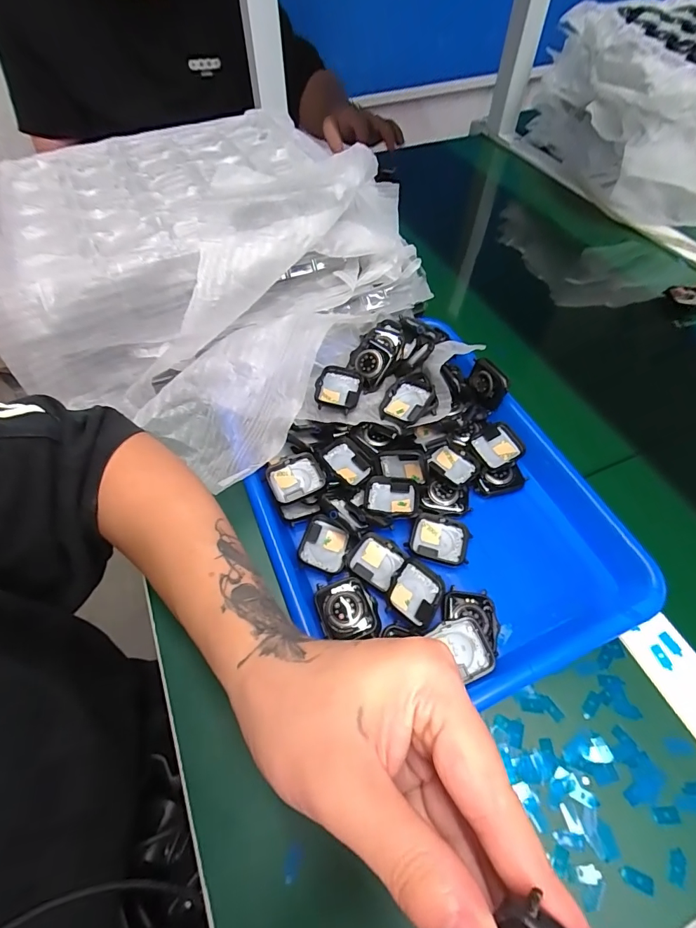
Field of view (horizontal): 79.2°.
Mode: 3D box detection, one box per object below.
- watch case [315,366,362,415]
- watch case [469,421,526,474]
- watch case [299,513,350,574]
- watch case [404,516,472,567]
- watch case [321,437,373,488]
[{"bbox_3d":[-0.008,-0.064,0.368,0.037,0.016,0.043,9,57,7],"label":"watch case"},{"bbox_3d":[0.129,-0.014,0.365,0.045,0.016,0.037,-23,59,-13],"label":"watch case"},{"bbox_3d":[-0.017,0.063,0.329,0.034,0.012,0.041,12,58,8],"label":"watch case"},{"bbox_3d":[0.072,0.061,0.331,0.045,0.006,0.036,17,59,12],"label":"watch case"},{"bbox_3d":[-0.001,-0.001,0.356,0.036,0.011,0.041,-33,80,-30],"label":"watch case"}]

